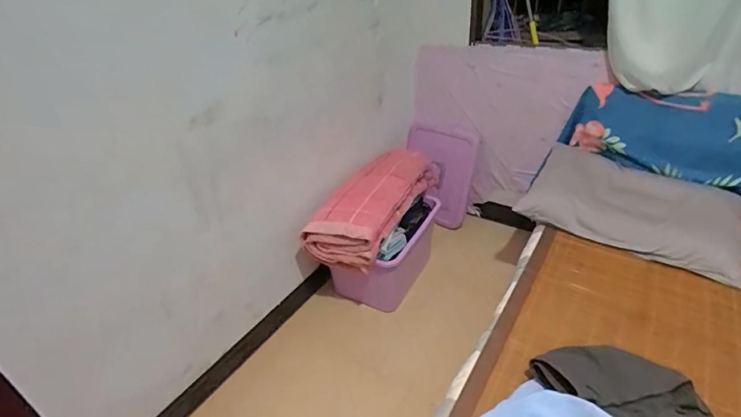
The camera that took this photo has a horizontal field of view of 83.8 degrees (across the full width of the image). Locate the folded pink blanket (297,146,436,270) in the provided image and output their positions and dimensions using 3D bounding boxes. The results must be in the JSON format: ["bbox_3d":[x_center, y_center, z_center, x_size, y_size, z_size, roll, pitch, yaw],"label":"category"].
[{"bbox_3d":[0.020,-0.026,1.688,0.288,0.217,0.648,12,37,24],"label":"folded pink blanket"}]

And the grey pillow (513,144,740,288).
[{"bbox_3d":[0.908,-0.002,1.489,0.695,0.143,0.397,17,40,29],"label":"grey pillow"}]

